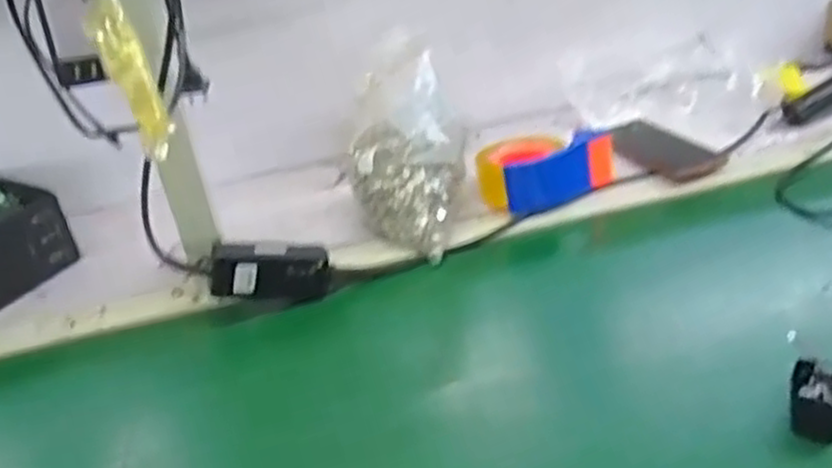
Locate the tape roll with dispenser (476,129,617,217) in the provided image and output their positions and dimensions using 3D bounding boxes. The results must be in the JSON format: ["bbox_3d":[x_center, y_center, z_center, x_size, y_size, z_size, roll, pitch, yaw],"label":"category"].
[{"bbox_3d":[0.152,-0.074,0.873,0.152,0.072,0.086,-11,33,-6],"label":"tape roll with dispenser"}]

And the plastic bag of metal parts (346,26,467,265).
[{"bbox_3d":[-0.012,-0.084,0.811,0.109,0.199,0.099,3,34,15],"label":"plastic bag of metal parts"}]

